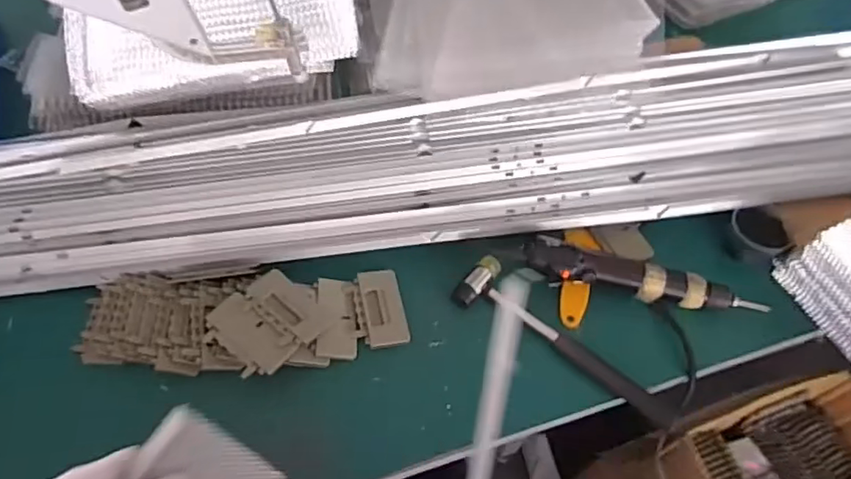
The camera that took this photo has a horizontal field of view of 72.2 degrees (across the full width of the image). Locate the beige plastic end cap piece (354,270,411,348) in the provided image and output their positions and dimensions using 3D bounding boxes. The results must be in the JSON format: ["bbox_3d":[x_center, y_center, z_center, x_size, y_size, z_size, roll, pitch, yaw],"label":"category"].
[{"bbox_3d":[-0.046,0.072,0.617,0.047,0.011,0.084,-11,57,-10],"label":"beige plastic end cap piece"}]

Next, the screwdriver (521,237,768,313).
[{"bbox_3d":[0.232,0.045,0.615,0.253,0.046,0.035,11,56,5],"label":"screwdriver"}]

